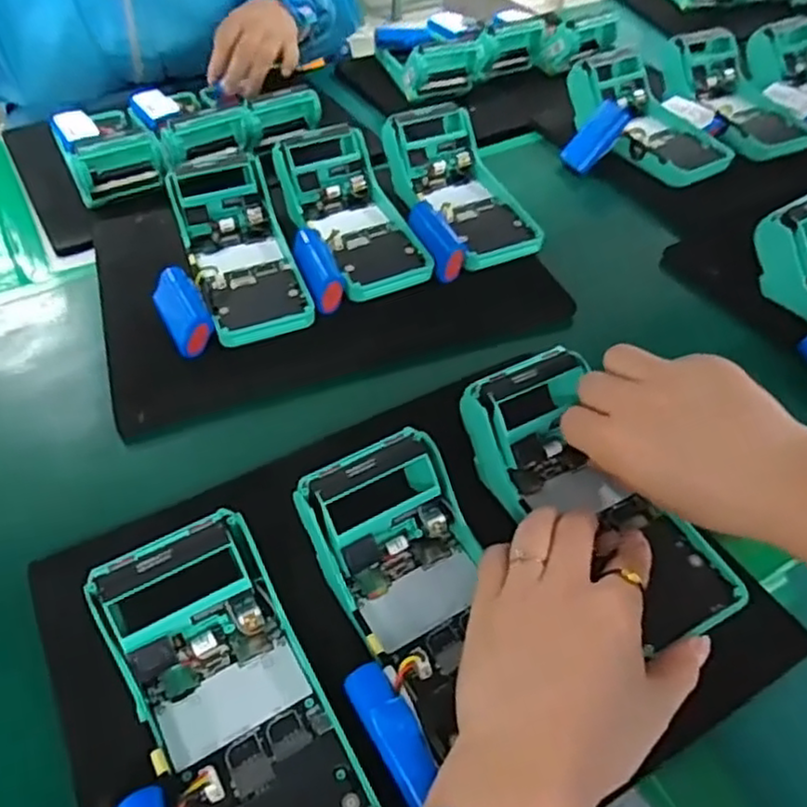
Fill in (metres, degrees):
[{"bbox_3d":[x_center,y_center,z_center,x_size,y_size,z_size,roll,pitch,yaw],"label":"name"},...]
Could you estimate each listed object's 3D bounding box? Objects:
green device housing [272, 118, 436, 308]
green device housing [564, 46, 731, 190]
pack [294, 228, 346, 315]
[{"bbox_3d":[-0.047,-0.158,0.574,0.086,0.046,0.175,-20,65,-19],"label":"green device housing"},{"bbox_3d":[0.239,-0.287,0.678,0.095,0.081,0.178,-25,52,-23],"label":"green device housing"},{"bbox_3d":[-0.067,-0.108,0.530,0.027,0.022,0.080,-15,62,-15],"label":"pack"}]

